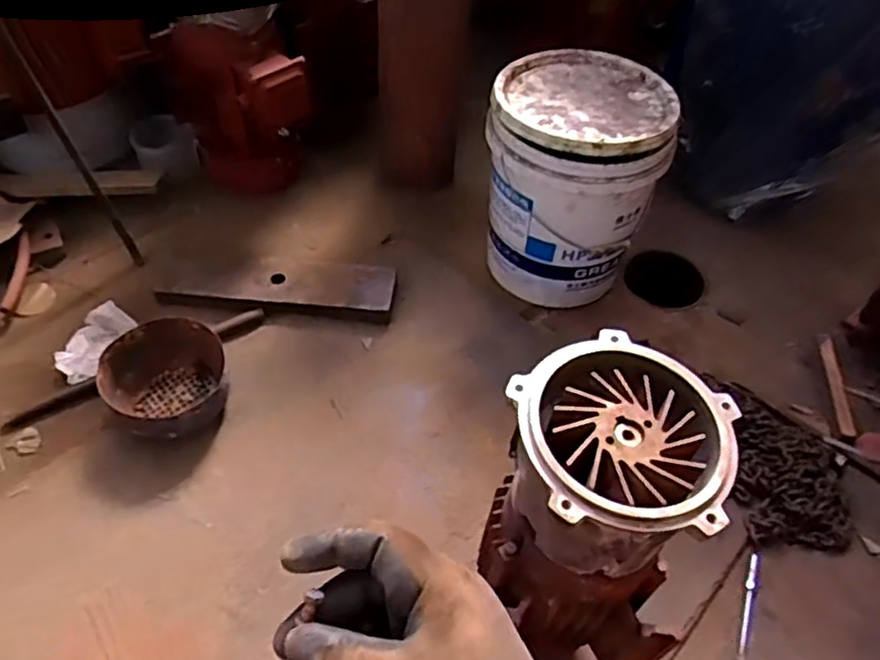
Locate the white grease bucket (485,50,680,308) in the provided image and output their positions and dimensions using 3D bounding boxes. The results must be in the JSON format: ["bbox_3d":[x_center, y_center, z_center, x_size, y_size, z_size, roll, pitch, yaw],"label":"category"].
[{"bbox_3d":[0.216,-0.261,1.148,0.272,0.314,0.322,7,50,1],"label":"white grease bucket"}]

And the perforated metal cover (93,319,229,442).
[{"bbox_3d":[-0.401,0.074,0.975,0.174,0.096,0.178,-6,51,-10],"label":"perforated metal cover"}]

